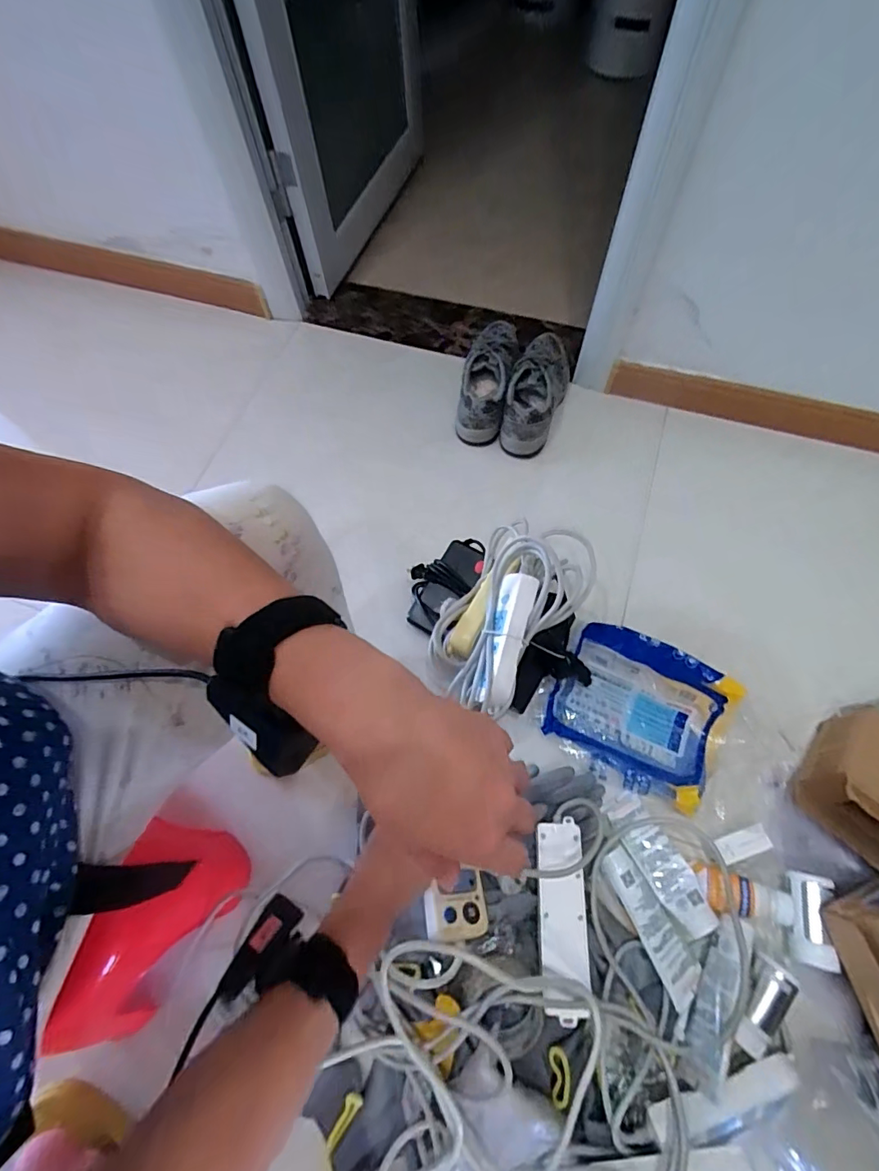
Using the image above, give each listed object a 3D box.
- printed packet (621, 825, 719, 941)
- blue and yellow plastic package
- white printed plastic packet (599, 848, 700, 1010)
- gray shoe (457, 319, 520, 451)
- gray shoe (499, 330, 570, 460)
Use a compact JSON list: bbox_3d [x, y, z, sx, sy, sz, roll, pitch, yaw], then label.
[{"bbox_3d":[0.291,0.369,0.620,0.052,0.021,0.125,-28,55,-10],"label":"printed packet"},{"bbox_3d":[0.281,0.176,0.695,0.229,0.076,0.192,29,70,14],"label":"blue and yellow plastic package"},{"bbox_3d":[0.260,0.410,0.597,0.048,0.014,0.171,-24,67,-9],"label":"white printed plastic packet"},{"bbox_3d":[0.093,-0.411,0.969,0.095,0.110,0.287,10,67,6],"label":"gray shoe"},{"bbox_3d":[0.190,-0.379,0.948,0.102,0.100,0.285,16,67,9],"label":"gray shoe"}]

